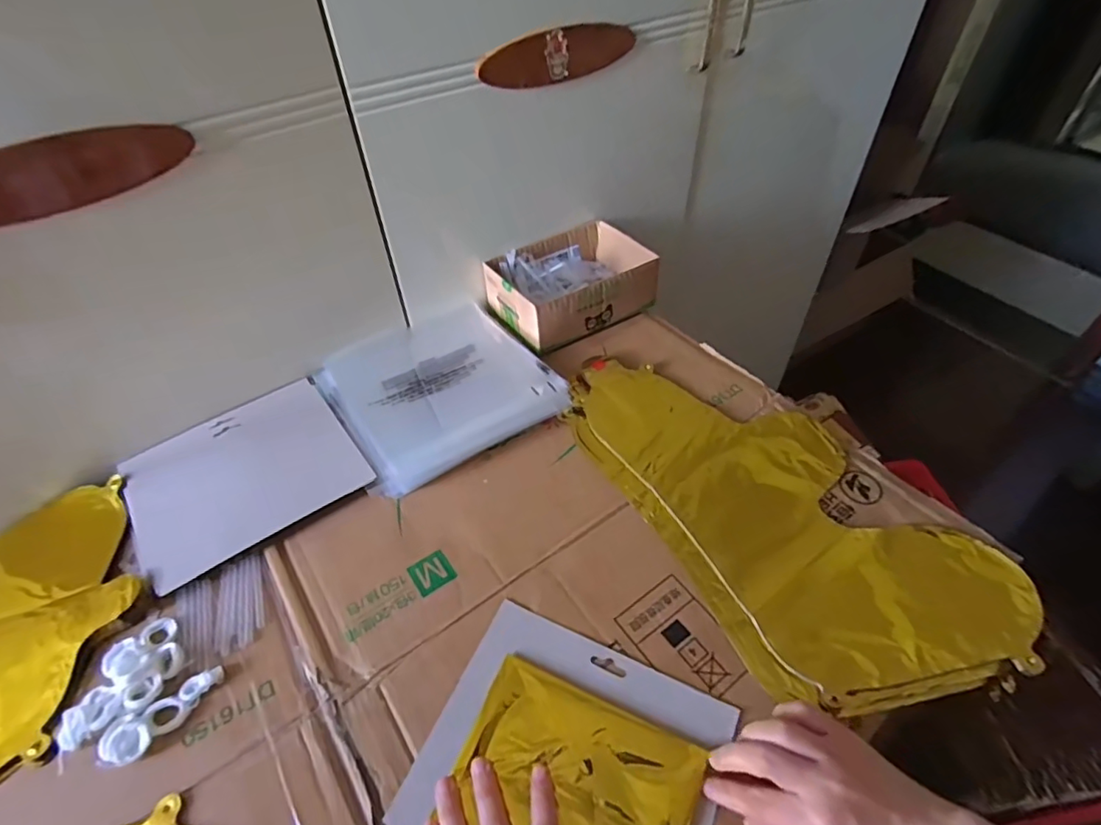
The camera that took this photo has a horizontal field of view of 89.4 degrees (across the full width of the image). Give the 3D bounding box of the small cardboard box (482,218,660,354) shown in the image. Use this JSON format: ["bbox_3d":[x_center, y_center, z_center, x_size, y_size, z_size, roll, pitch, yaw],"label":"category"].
[{"bbox_3d":[0.026,-0.161,0.697,0.185,0.064,0.140,-29,53,-23],"label":"small cardboard box"}]

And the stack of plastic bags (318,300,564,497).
[{"bbox_3d":[-0.126,-0.035,0.617,0.217,0.020,0.221,-25,52,-20],"label":"stack of plastic bags"}]

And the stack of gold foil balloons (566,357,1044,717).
[{"bbox_3d":[0.197,0.069,0.514,0.228,0.018,0.401,-22,51,-18],"label":"stack of gold foil balloons"}]

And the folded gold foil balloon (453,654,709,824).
[{"bbox_3d":[0.015,0.250,0.371,0.152,0.008,0.118,20,51,19],"label":"folded gold foil balloon"}]

